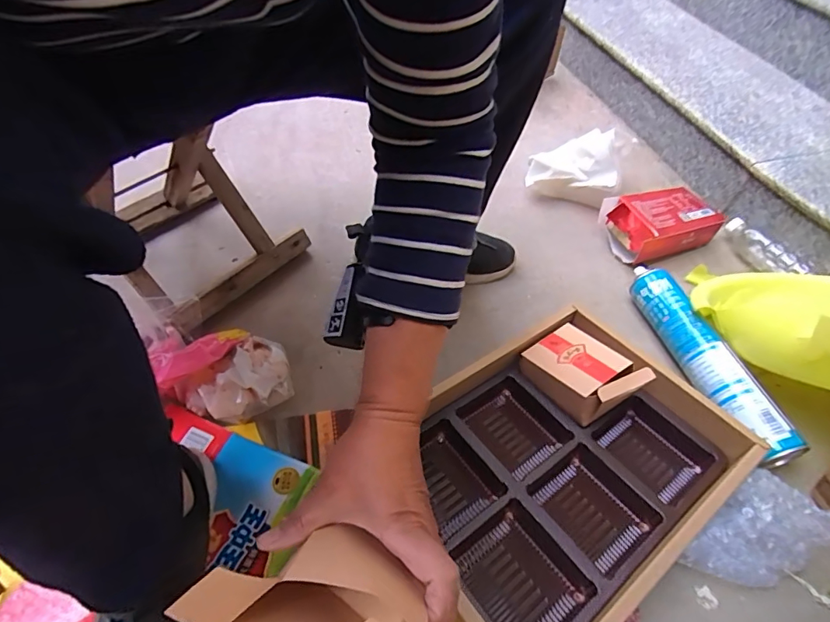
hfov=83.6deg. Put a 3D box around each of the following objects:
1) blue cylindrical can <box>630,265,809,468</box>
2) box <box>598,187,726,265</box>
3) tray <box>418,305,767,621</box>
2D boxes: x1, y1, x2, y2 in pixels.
[{"bbox_3d":[0.395,0.056,0.655,0.055,0.062,0.324,-10,53,-12],"label":"blue cylindrical can"},{"bbox_3d":[0.434,-0.158,0.824,0.199,0.072,0.110,-19,55,-18],"label":"box"},{"bbox_3d":[0.151,0.164,0.517,0.370,0.109,0.256,-30,59,-25],"label":"tray"}]

